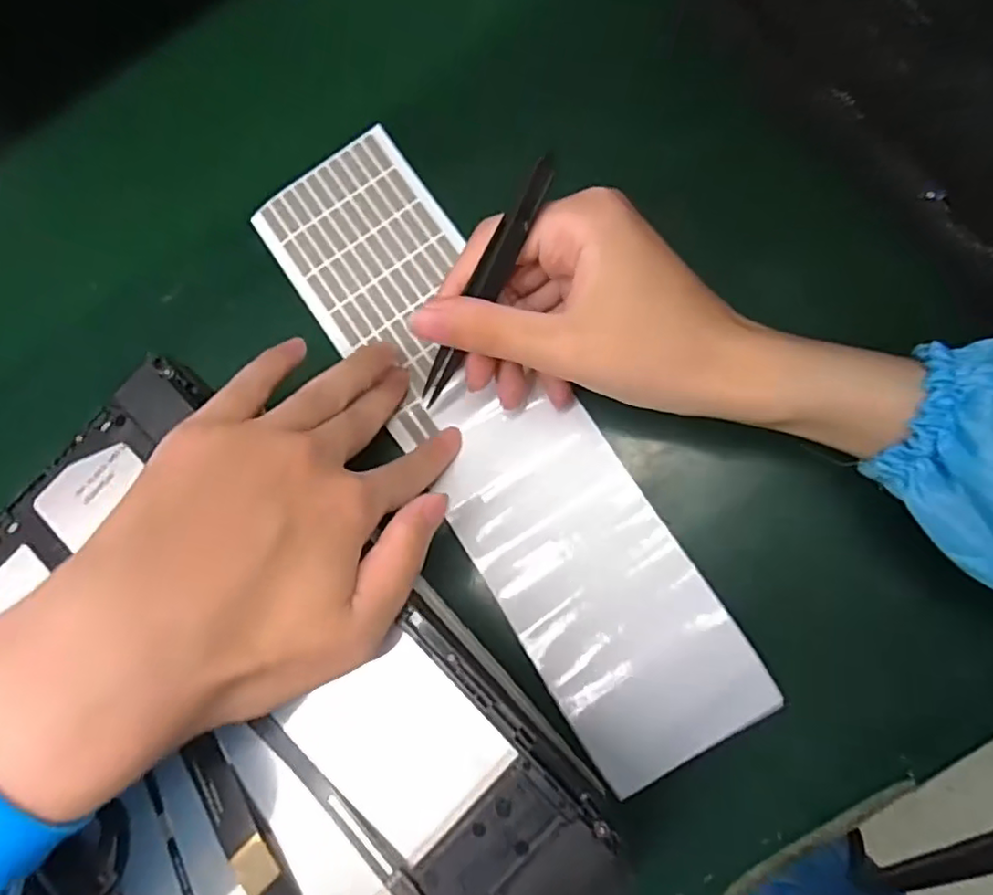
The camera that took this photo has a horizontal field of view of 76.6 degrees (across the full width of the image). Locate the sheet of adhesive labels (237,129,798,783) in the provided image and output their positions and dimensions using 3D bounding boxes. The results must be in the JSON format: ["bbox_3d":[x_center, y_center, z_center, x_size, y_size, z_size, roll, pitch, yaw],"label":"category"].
[{"bbox_3d":[-0.002,-0.007,0.292,0.078,0.011,0.322,-34,79,1],"label":"sheet of adhesive labels"}]

